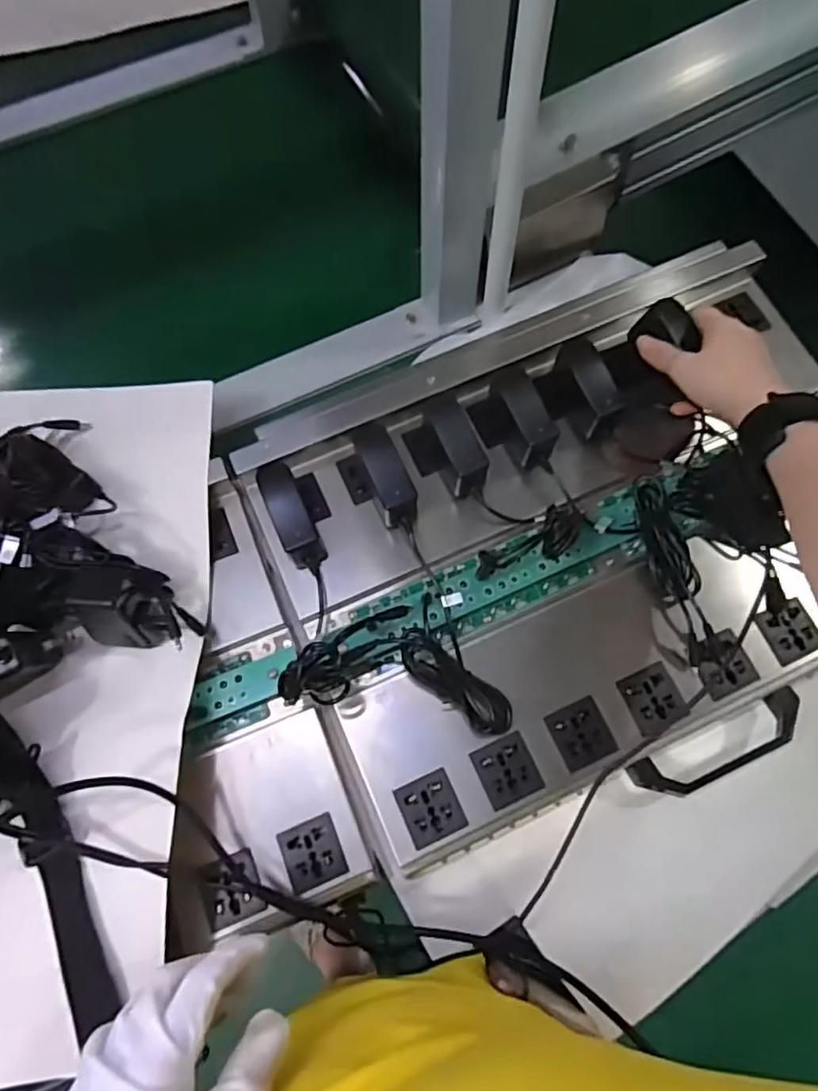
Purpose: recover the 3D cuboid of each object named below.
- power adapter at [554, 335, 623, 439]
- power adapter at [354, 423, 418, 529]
[{"bbox_3d":[0.142,-0.129,0.513,0.030,0.043,0.073,-18,72,-5],"label":"power adapter"},{"bbox_3d":[-0.019,-0.055,0.495,0.030,0.048,0.080,-21,87,-6],"label":"power adapter"}]

